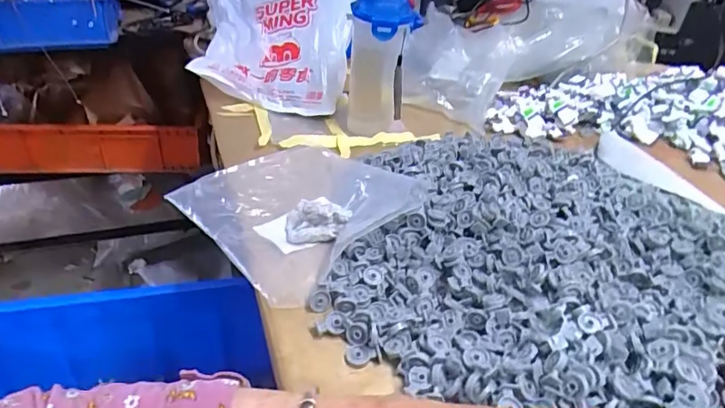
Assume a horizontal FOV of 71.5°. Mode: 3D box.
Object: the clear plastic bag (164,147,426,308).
[{"bbox_3d":[-0.069,-0.007,0.549,0.211,0.055,0.221,-24,44,-35],"label":"clear plastic bag"}]

